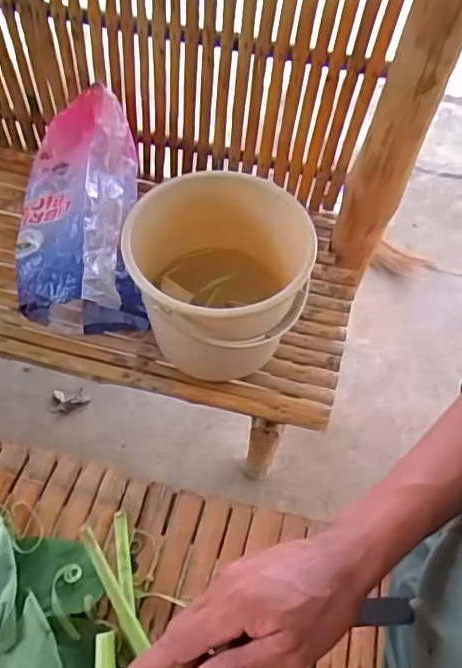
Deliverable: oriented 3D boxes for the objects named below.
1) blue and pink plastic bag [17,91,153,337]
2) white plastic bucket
[{"bbox_3d":[-0.307,-0.235,1.214,0.234,0.220,0.479,-4,60,-7],"label":"blue and pink plastic bag"},{"bbox_3d":[-0.028,-0.078,1.069,0.302,0.298,0.283,2,59,-3],"label":"white plastic bucket"}]

